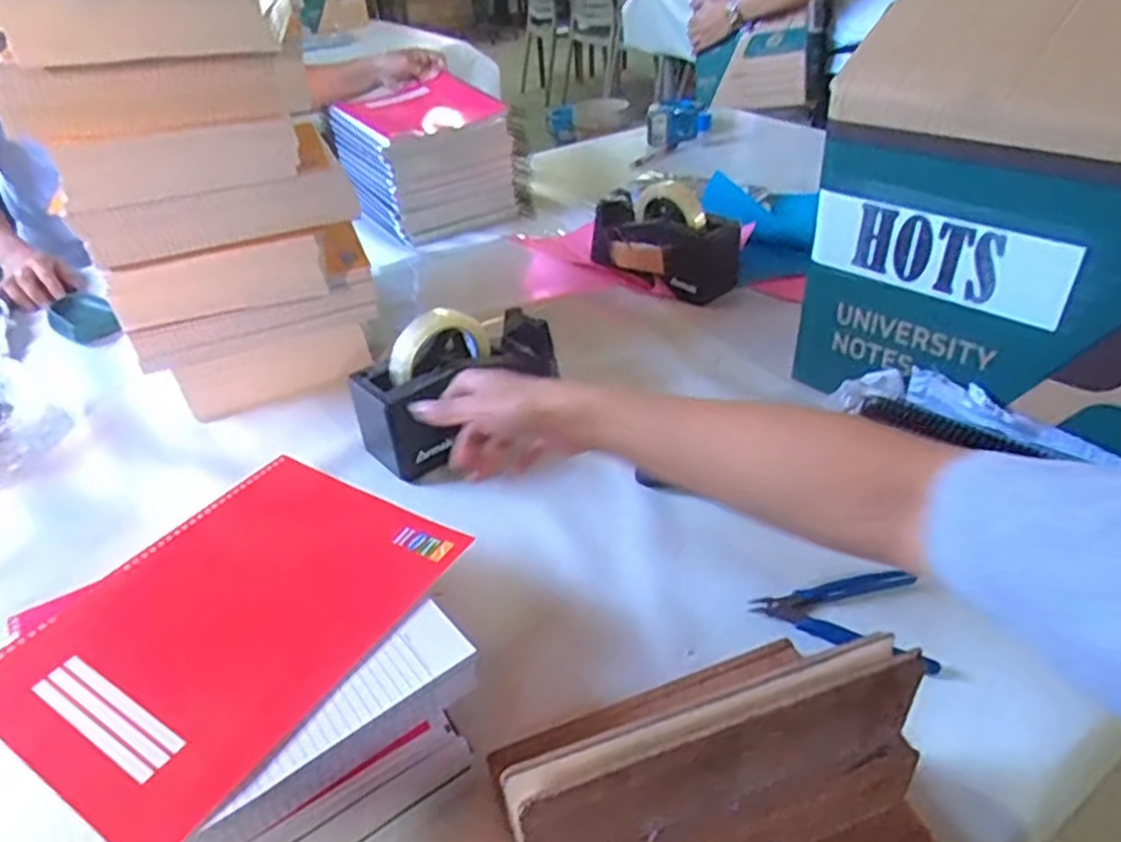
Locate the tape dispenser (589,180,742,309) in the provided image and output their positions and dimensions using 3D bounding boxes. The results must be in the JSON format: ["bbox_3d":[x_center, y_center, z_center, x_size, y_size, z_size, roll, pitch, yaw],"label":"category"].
[{"bbox_3d":[0.133,-0.239,0.964,0.206,0.128,0.084,27,47,35],"label":"tape dispenser"}]

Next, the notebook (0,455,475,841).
[{"bbox_3d":[-0.215,0.121,0.472,0.210,0.009,0.246,18,43,27],"label":"notebook"}]

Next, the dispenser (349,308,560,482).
[{"bbox_3d":[-0.099,-0.046,0.696,0.087,0.119,0.195,29,56,36],"label":"dispenser"}]

